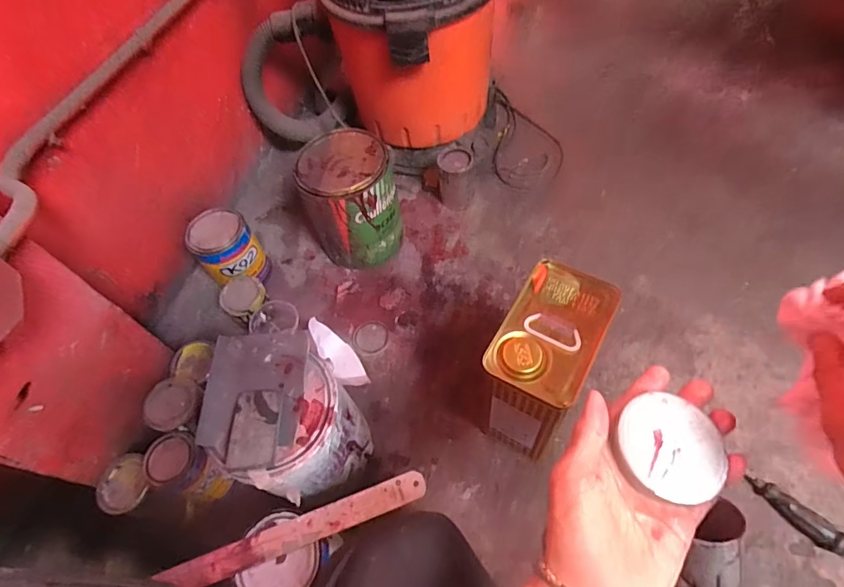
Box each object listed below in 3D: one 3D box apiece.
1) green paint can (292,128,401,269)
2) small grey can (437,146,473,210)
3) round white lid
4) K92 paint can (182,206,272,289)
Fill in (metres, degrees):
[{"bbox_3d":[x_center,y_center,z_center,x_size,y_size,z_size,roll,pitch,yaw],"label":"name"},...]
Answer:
[{"bbox_3d":[-0.128,-0.166,0.842,0.148,0.198,0.158,-2,57,3],"label":"green paint can"},{"bbox_3d":[0.070,-0.226,0.928,0.075,0.099,0.078,-2,57,3],"label":"small grey can"},{"bbox_3d":[0.176,0.107,0.325,0.068,0.010,0.070,14,60,13],"label":"round white lid"},{"bbox_3d":[-0.353,-0.077,0.851,0.104,0.125,0.117,-36,62,-18],"label":"K92 paint can"}]

